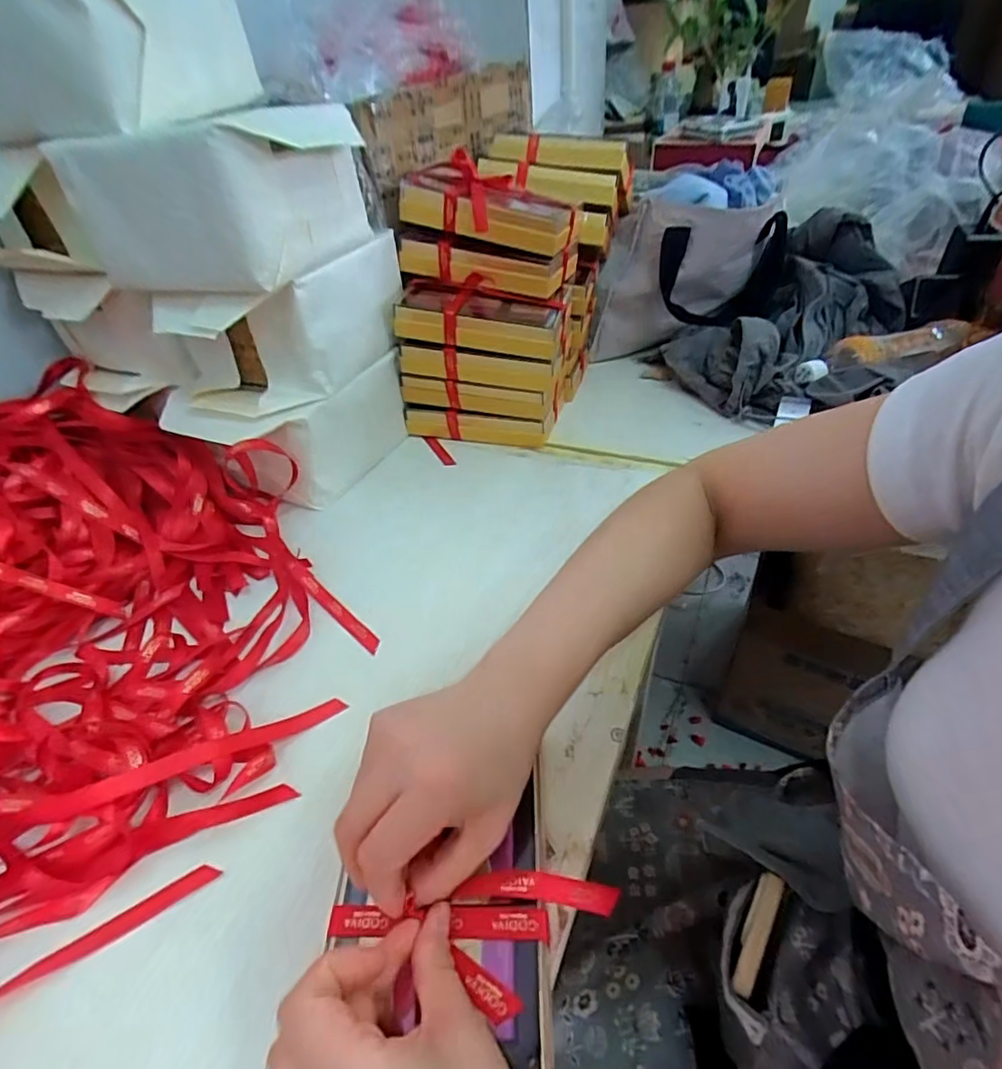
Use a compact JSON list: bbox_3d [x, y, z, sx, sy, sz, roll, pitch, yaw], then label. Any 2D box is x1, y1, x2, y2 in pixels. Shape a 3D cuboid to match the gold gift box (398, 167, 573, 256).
[{"bbox_3d":[-0.016,-0.343,0.587,0.175,0.045,0.097,18,45,6],"label":"gold gift box"}]

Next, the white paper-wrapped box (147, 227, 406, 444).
[{"bbox_3d":[-0.226,-0.213,0.558,0.171,0.110,0.255,17,46,24],"label":"white paper-wrapped box"}]

